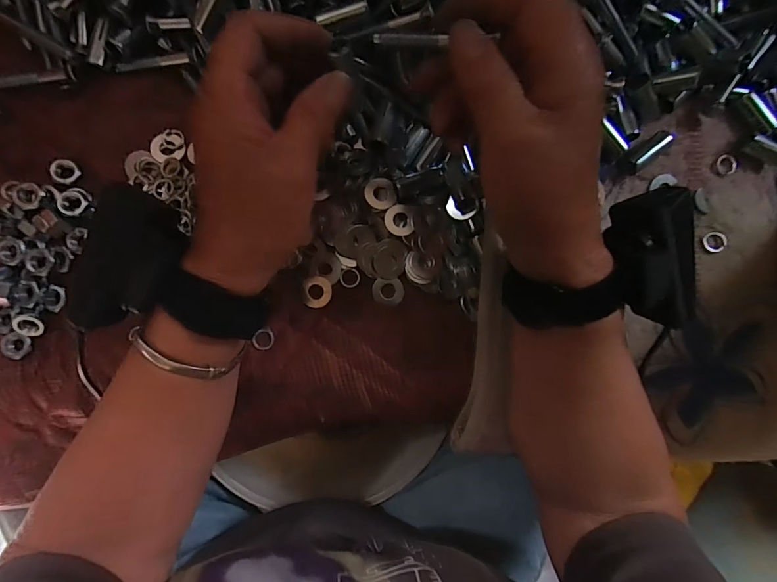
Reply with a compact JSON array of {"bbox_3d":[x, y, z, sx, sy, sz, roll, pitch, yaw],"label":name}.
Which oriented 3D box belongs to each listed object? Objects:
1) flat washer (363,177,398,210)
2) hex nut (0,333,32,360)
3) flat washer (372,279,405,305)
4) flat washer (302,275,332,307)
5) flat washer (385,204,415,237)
[{"bbox_3d":[-0.005,-0.064,0.255,0.020,0.004,0.021,0,89,-4],"label":"flat washer"},{"bbox_3d":[-0.233,0.035,0.241,0.015,0.006,0.015,9,89,-4],"label":"hex nut"},{"bbox_3d":[0.000,0.001,0.260,0.021,0.004,0.018,2,89,-4],"label":"flat washer"},{"bbox_3d":[-0.048,0.001,0.257,0.019,0.004,0.021,5,89,-4],"label":"flat washer"},{"bbox_3d":[0.008,-0.047,0.256,0.020,0.006,0.021,0,89,-4],"label":"flat washer"}]

